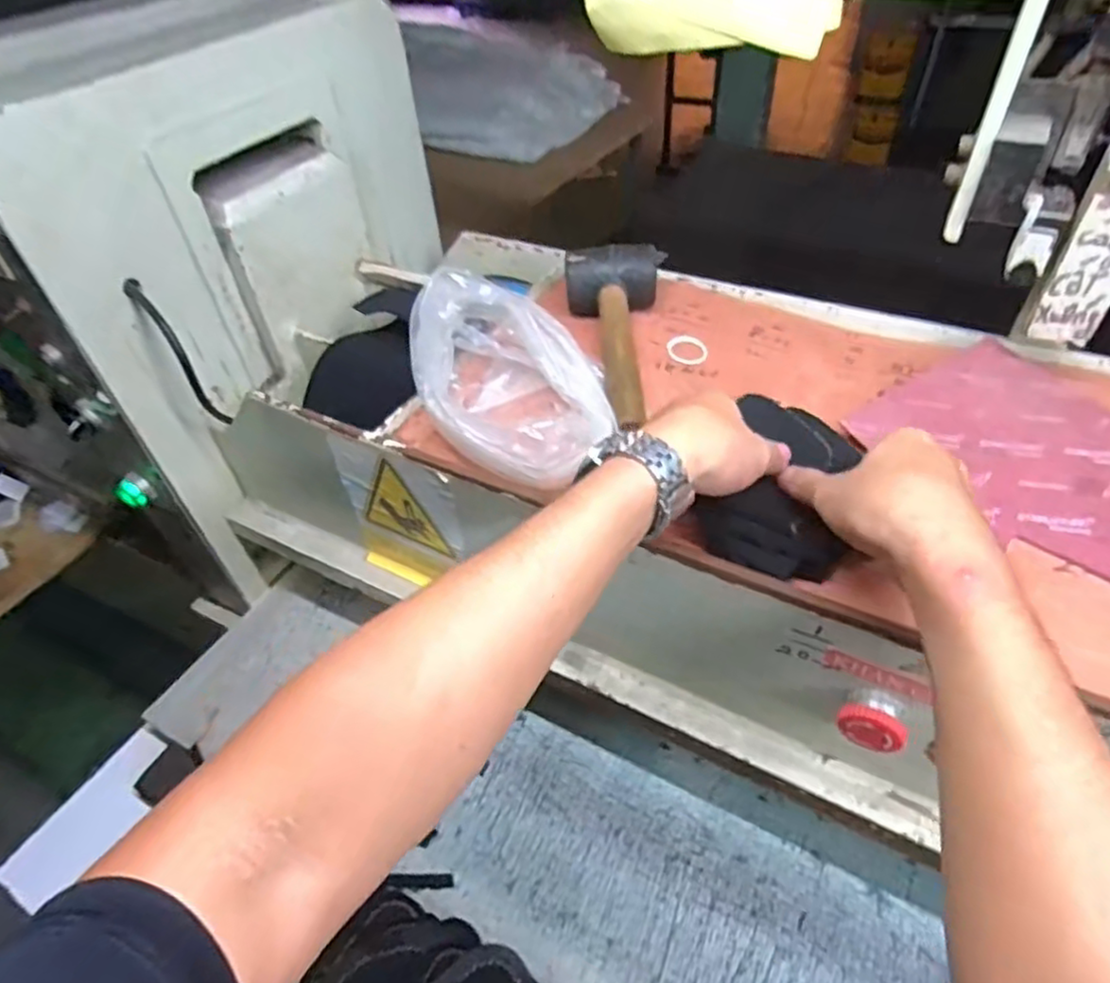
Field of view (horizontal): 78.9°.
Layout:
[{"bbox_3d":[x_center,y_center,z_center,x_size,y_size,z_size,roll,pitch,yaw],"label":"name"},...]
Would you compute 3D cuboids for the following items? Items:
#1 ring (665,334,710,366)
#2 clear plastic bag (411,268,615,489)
[{"bbox_3d":[0.120,-0.127,0.609,0.037,0.010,0.039,-3,44,3],"label":"ring"},{"bbox_3d":[-0.042,-0.097,0.527,0.128,0.075,0.202,-18,45,-12],"label":"clear plastic bag"}]

